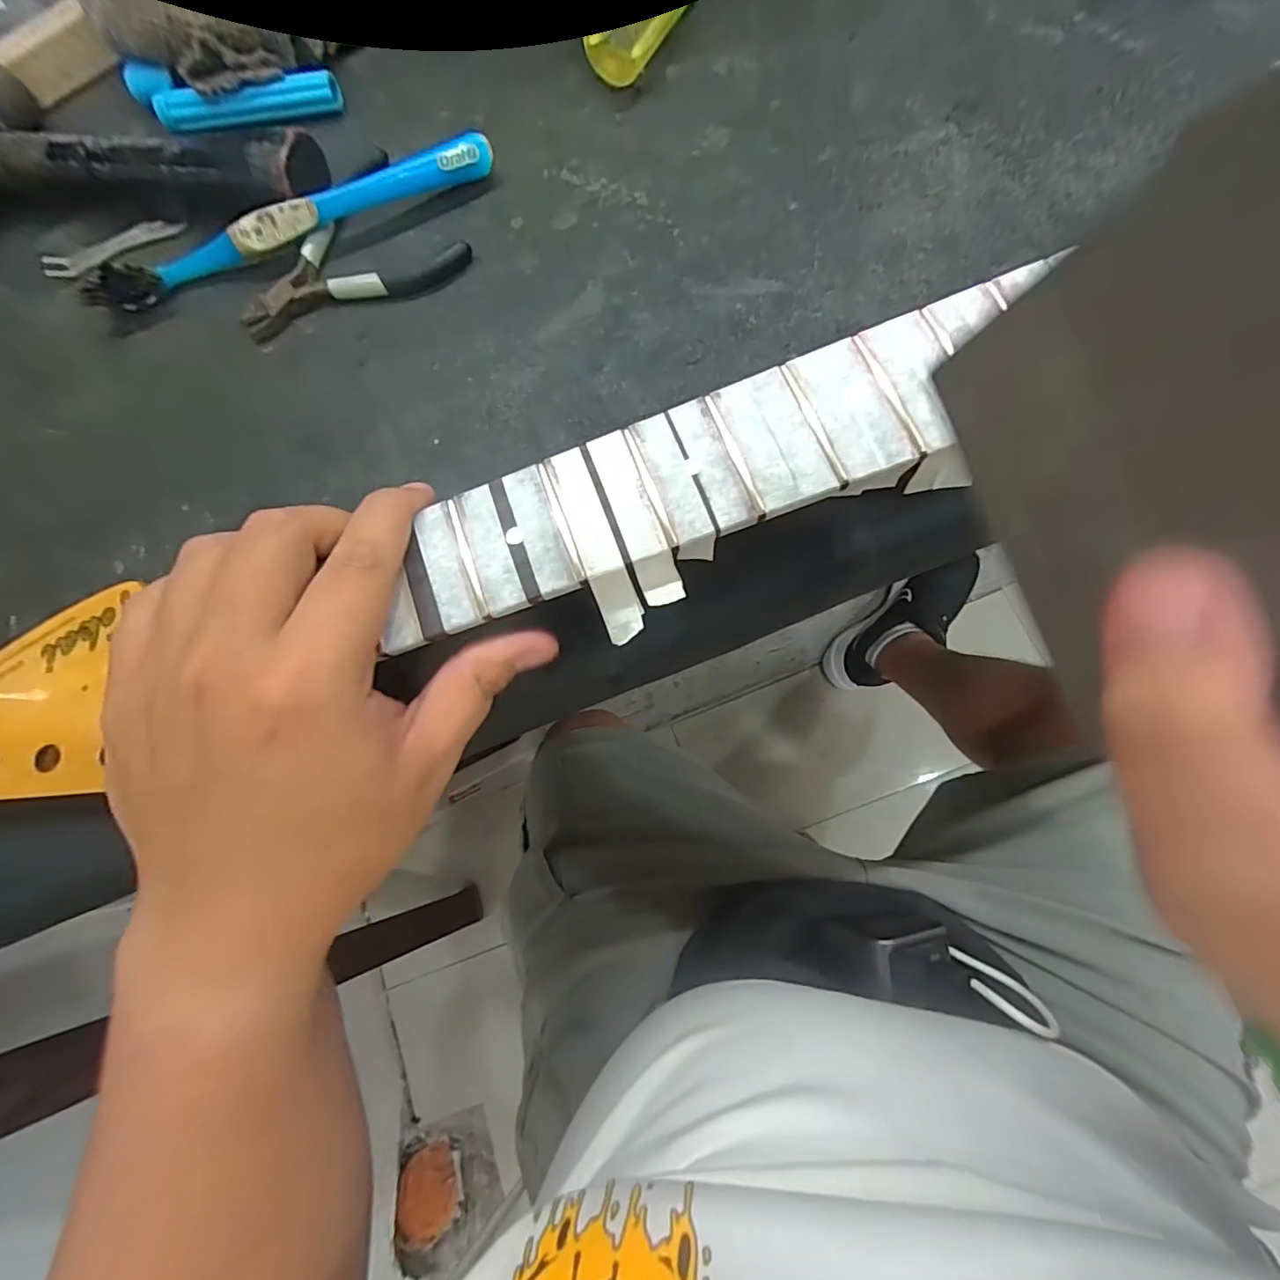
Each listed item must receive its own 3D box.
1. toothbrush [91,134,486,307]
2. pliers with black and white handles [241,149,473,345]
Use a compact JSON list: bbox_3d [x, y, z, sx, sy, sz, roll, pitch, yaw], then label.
[{"bbox_3d":[-0.151,-0.182,0.241,0.179,0.020,0.012,-21,76,2],"label":"toothbrush"},{"bbox_3d":[-0.133,-0.166,0.240,0.096,0.011,0.075,-40,76,-3],"label":"pliers with black and white handles"}]

